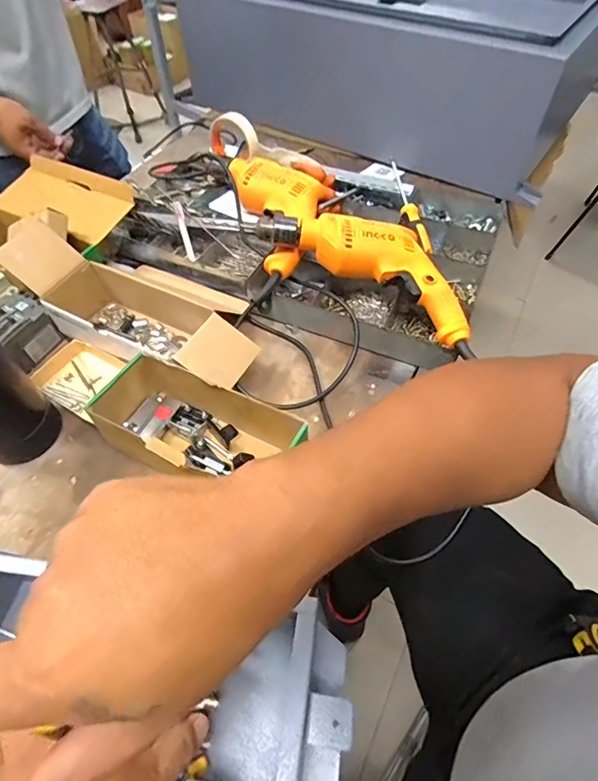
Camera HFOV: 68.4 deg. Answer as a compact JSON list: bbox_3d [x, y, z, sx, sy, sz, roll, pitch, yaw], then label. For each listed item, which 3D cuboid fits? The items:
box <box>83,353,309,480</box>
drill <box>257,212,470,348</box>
[{"bbox_3d":[-0.115,0.049,0.501,0.227,0.089,0.100,22,60,17],"label":"box"},{"bbox_3d":[0.103,-0.179,0.595,0.305,0.063,0.129,29,62,21],"label":"drill"}]

